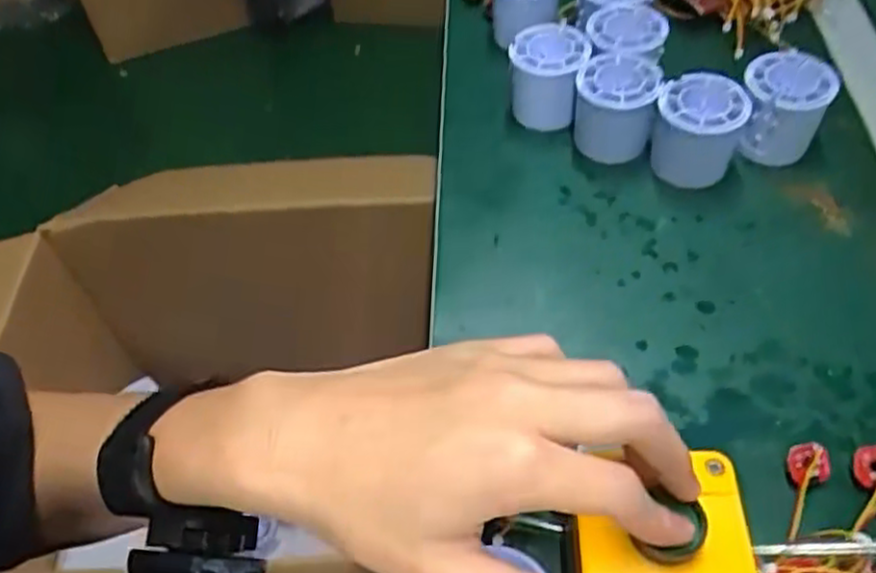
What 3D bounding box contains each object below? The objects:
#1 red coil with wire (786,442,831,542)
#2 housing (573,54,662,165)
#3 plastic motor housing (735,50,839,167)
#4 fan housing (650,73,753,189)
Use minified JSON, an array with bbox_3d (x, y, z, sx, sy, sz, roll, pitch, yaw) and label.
[{"bbox_3d":[0.178,0.100,0.357,0.020,0.009,0.047,16,76,14],"label":"red coil with wire"},{"bbox_3d":[0.120,-0.124,0.503,0.050,0.056,0.053,5,54,8],"label":"housing"},{"bbox_3d":[0.225,-0.115,0.486,0.054,0.052,0.063,20,55,17],"label":"plastic motor housing"},{"bbox_3d":[0.168,-0.098,0.480,0.057,0.057,0.054,11,55,13],"label":"fan housing"}]

